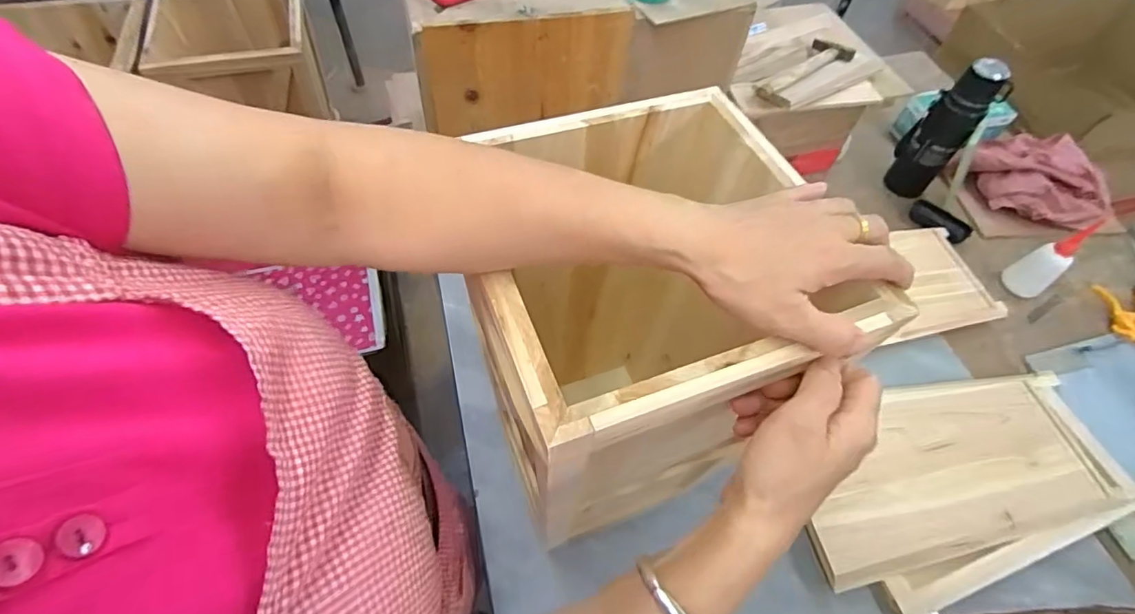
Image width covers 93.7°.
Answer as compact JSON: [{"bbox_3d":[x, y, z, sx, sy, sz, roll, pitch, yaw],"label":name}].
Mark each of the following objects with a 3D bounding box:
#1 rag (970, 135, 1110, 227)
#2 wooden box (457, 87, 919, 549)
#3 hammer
[{"bbox_3d":[0.930,-0.238,1.051,0.182,0.098,0.213,-16,58,-13],"label":"rag"},{"bbox_3d":[0.053,0.014,0.480,0.252,0.263,0.251,-17,58,-14],"label":"wooden box"},{"bbox_3d":[0.409,-0.399,0.900,0.073,0.031,0.246,36,61,20],"label":"hammer"}]

